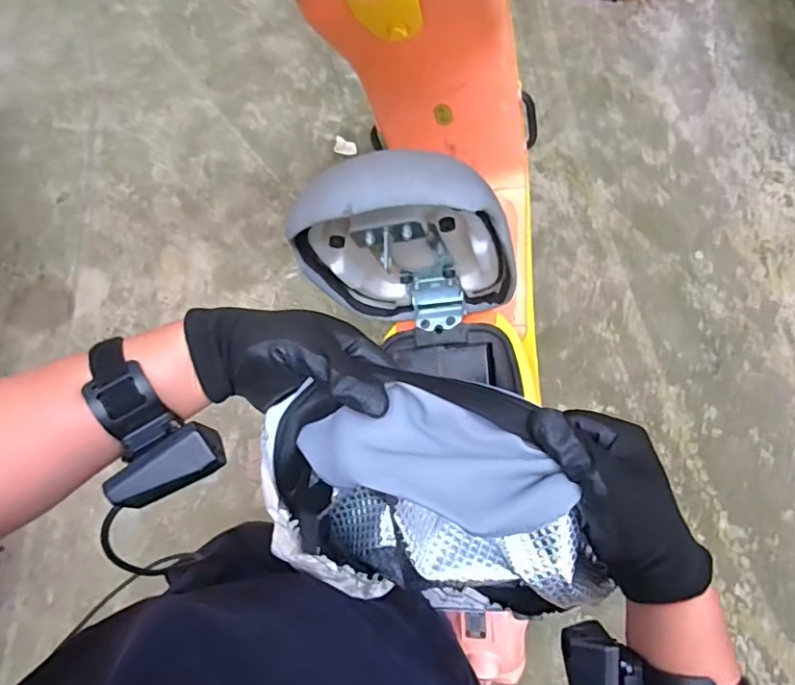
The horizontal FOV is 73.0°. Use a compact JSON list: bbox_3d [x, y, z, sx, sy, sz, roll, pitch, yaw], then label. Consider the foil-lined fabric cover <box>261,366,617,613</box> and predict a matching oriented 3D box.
[{"bbox_3d":[0.033,0.104,0.356,0.243,0.084,0.166,6,109,6],"label":"foil-lined fabric cover"}]

